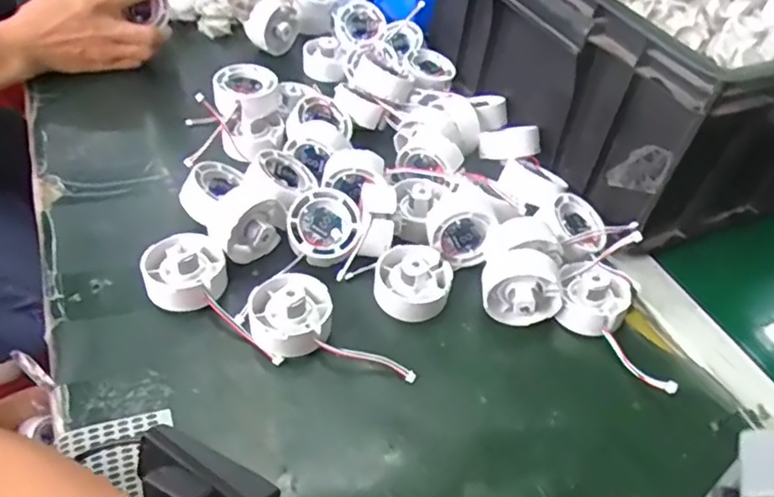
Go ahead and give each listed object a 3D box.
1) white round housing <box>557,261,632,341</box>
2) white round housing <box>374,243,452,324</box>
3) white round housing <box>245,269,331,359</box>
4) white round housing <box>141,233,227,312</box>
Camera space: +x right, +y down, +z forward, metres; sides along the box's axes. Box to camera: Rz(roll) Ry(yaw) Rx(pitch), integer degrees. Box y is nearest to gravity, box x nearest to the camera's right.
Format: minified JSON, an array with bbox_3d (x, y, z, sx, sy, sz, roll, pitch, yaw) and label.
[{"bbox_3d":[0.150,0.037,0.447,0.052,0.031,0.046,18,46,9],"label":"white round housing"},{"bbox_3d":[0.019,0.024,0.449,0.055,0.029,0.056,1,50,-1],"label":"white round housing"},{"bbox_3d":[-0.066,0.040,0.415,0.053,0.024,0.059,-5,47,-13],"label":"white round housing"},{"bbox_3d":[-0.141,0.013,0.430,0.053,0.027,0.055,1,50,-1],"label":"white round housing"}]

